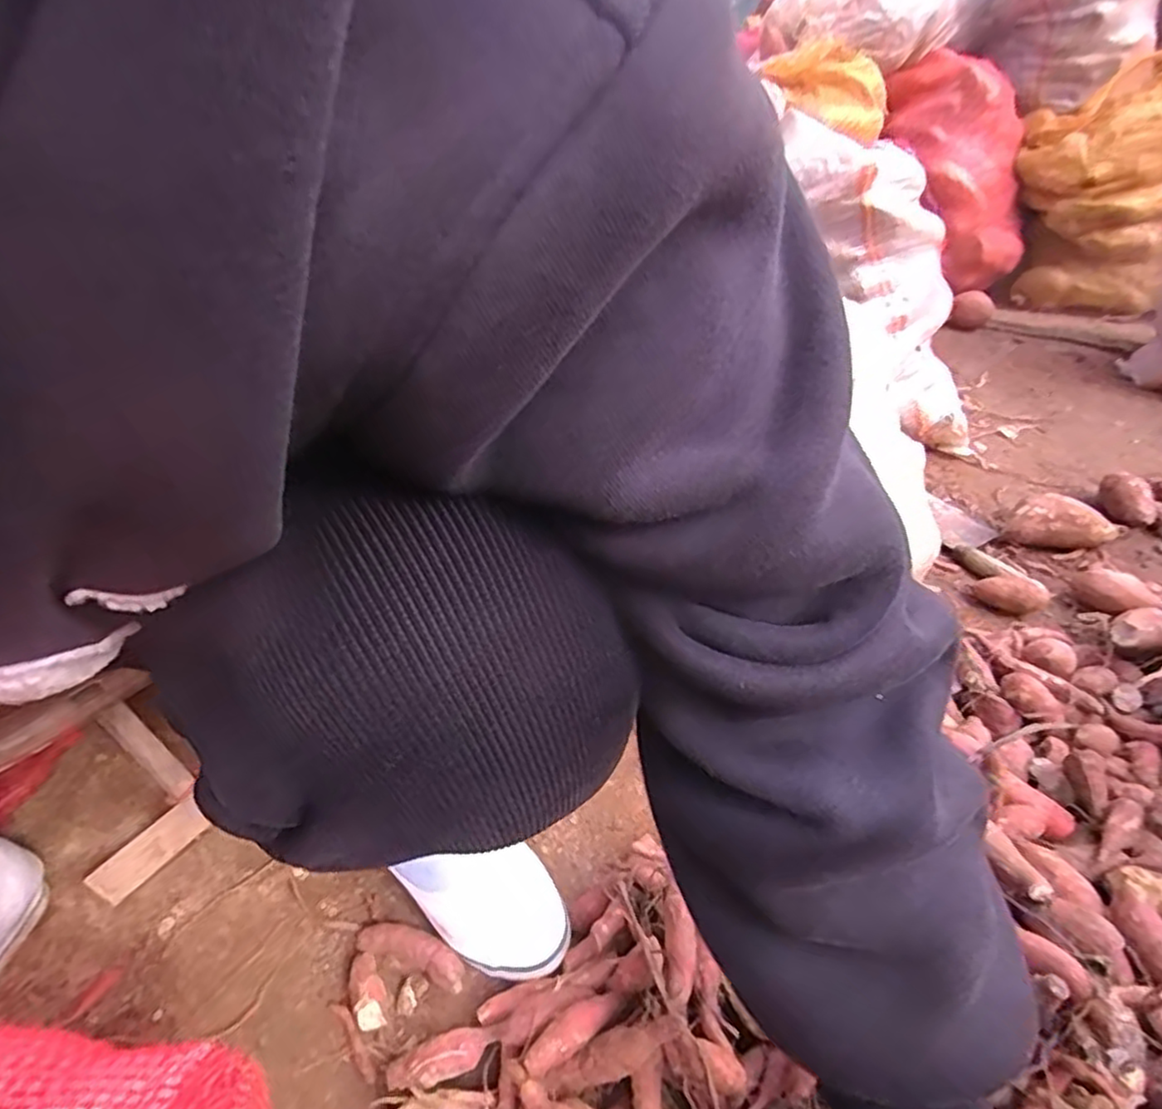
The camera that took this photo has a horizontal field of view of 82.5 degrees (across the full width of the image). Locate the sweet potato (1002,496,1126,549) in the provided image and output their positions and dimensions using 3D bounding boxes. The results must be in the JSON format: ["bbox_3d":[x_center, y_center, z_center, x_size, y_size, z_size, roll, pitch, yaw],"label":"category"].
[{"bbox_3d":[0.629,-0.038,0.864,0.136,0.067,0.049,6,40,9],"label":"sweet potato"}]

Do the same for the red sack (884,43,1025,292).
[{"bbox_3d":[0.863,-0.860,1.486,0.220,0.502,0.194,-25,8,-28],"label":"red sack"}]

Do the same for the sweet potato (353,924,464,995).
[{"bbox_3d":[-0.121,0.288,0.477,0.084,0.021,0.022,13,42,13],"label":"sweet potato"}]

